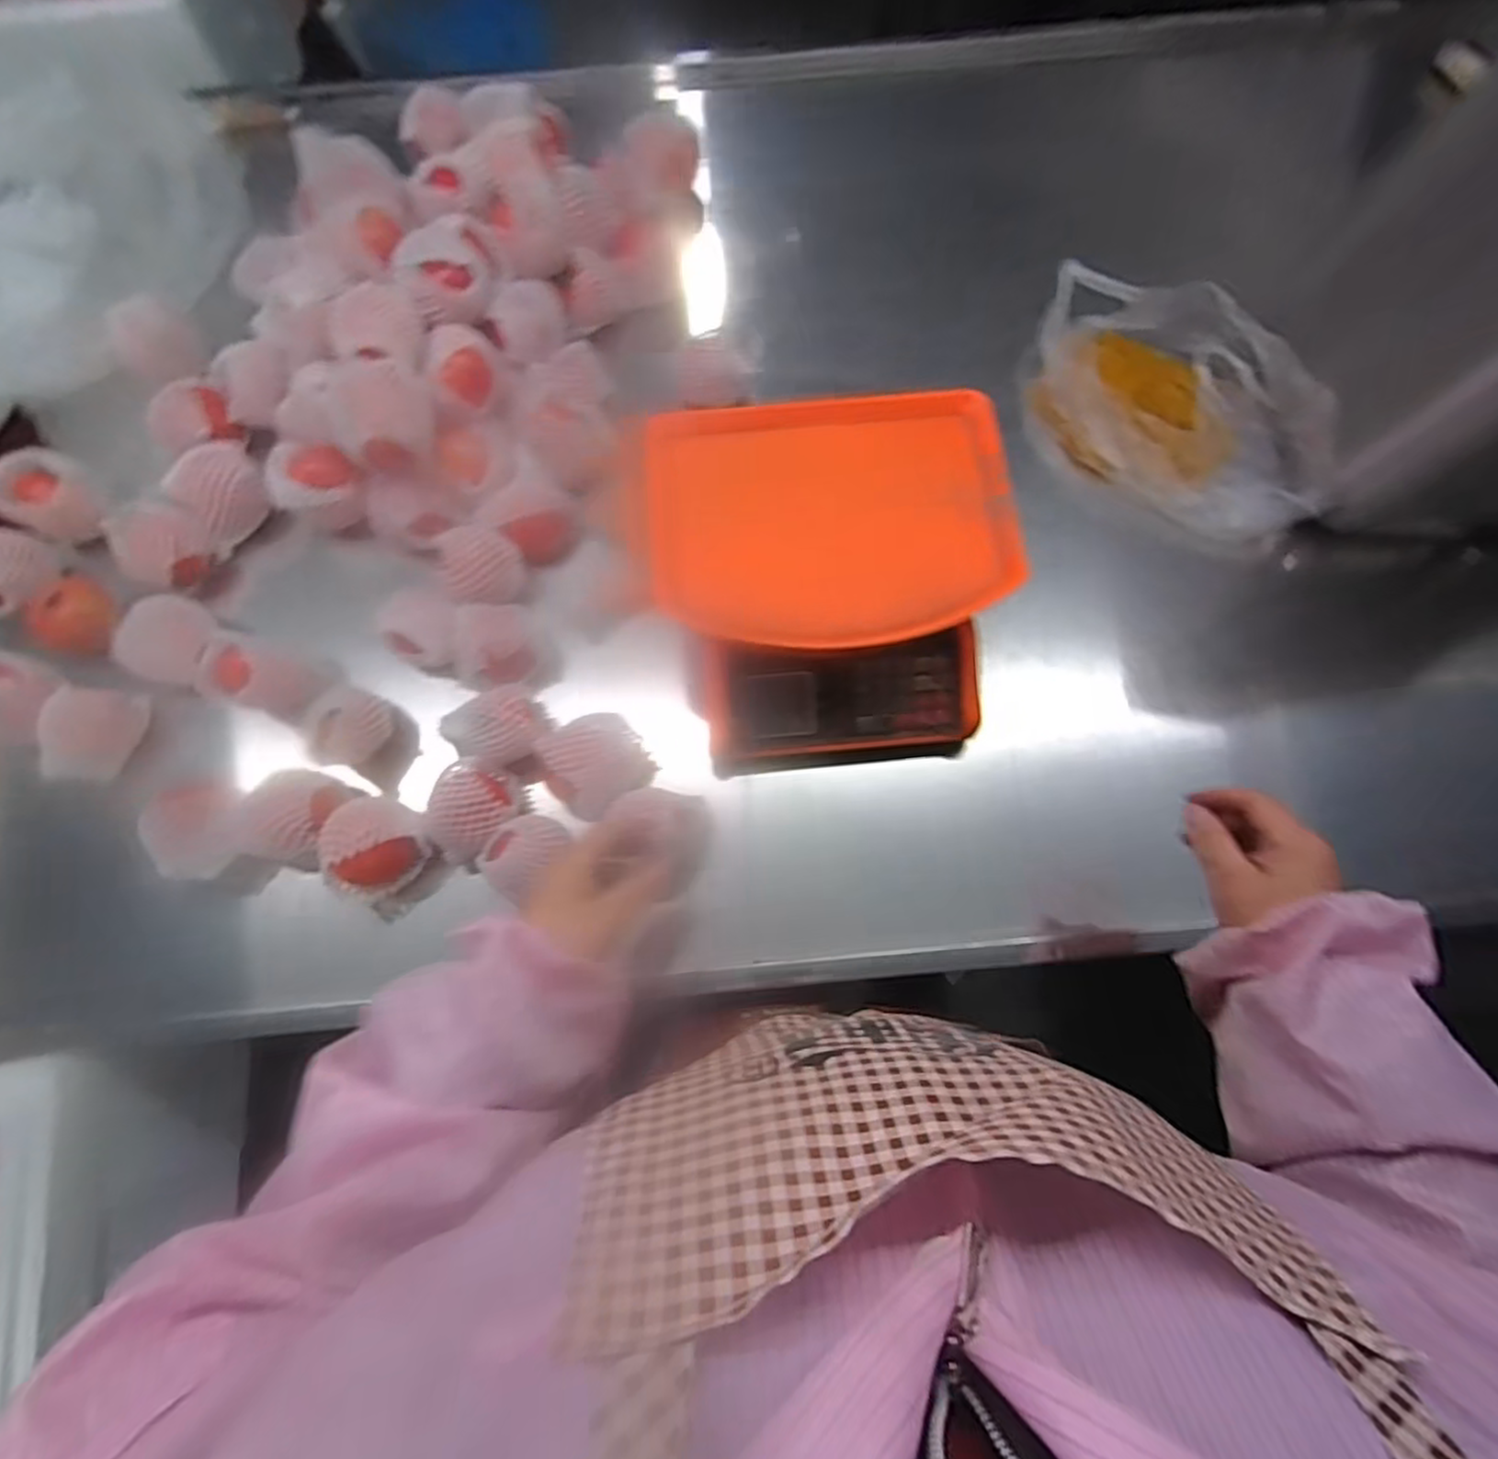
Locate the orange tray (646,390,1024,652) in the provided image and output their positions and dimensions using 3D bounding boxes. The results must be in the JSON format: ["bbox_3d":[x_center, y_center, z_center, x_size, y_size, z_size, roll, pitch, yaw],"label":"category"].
[{"bbox_3d":[0.064,-0.175,0.574,0.282,0.028,0.216,-5,73,-1],"label":"orange tray"}]

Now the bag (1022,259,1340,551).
[{"bbox_3d":[0.388,-0.310,0.693,0.164,0.123,0.319,-27,75,-8],"label":"bag"}]

